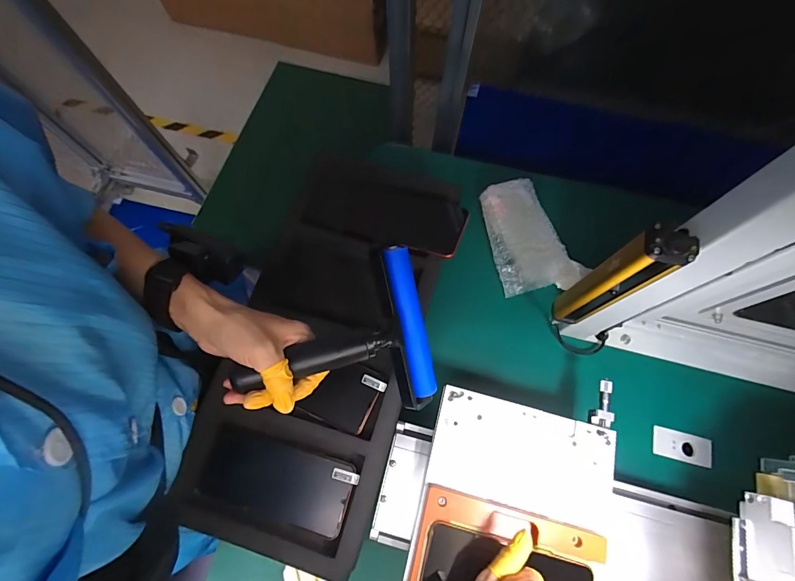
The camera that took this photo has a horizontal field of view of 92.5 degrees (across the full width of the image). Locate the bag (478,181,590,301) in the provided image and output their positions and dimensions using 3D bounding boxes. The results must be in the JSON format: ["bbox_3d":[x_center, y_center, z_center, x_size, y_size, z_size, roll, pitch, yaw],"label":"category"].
[{"bbox_3d":[0.205,-0.091,0.623,0.119,0.034,0.189,-16,75,-5],"label":"bag"}]

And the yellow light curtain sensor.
[{"bbox_3d":[0.207,-0.006,0.375,0.034,0.200,0.043,-29,77,-8],"label":"yellow light curtain sensor"}]

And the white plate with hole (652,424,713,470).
[{"bbox_3d":[0.399,0.220,0.534,0.078,0.006,0.039,15,75,4],"label":"white plate with hole"}]

